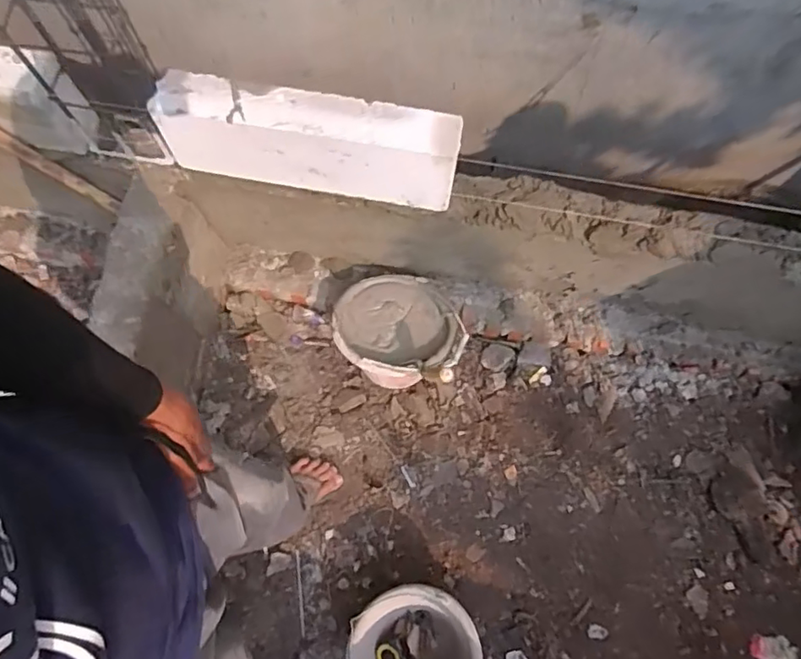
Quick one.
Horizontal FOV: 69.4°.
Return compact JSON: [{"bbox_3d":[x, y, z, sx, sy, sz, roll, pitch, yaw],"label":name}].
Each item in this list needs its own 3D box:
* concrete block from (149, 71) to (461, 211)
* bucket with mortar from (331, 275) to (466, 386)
[{"bbox_3d":[-0.176,-0.372,1.156,0.570,0.200,0.100,9,72,3],"label":"concrete block"},{"bbox_3d":[-0.009,0.009,1.422,0.273,0.186,0.275,0,71,0],"label":"bucket with mortar"}]

